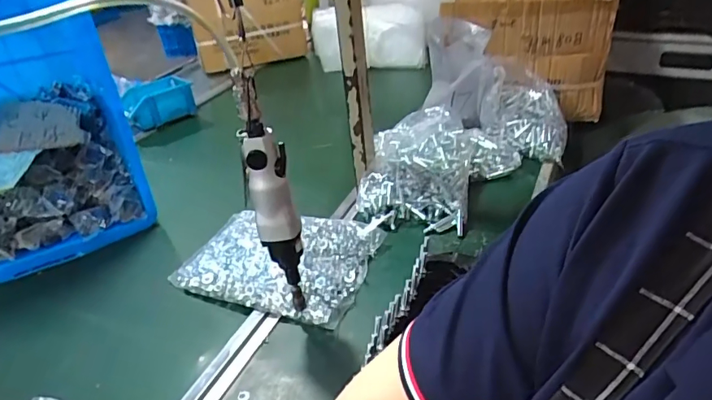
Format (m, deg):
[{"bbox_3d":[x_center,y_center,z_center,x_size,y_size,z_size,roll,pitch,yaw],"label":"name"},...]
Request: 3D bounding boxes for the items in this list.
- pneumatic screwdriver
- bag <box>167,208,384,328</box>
[{"bbox_3d":[-0.093,0.015,0.578,0.049,0.310,0.049,-9,33,-4],"label":"pneumatic screwdriver"},{"bbox_3d":[-0.116,0.080,0.745,0.271,0.050,0.203,8,36,21],"label":"bag"}]

